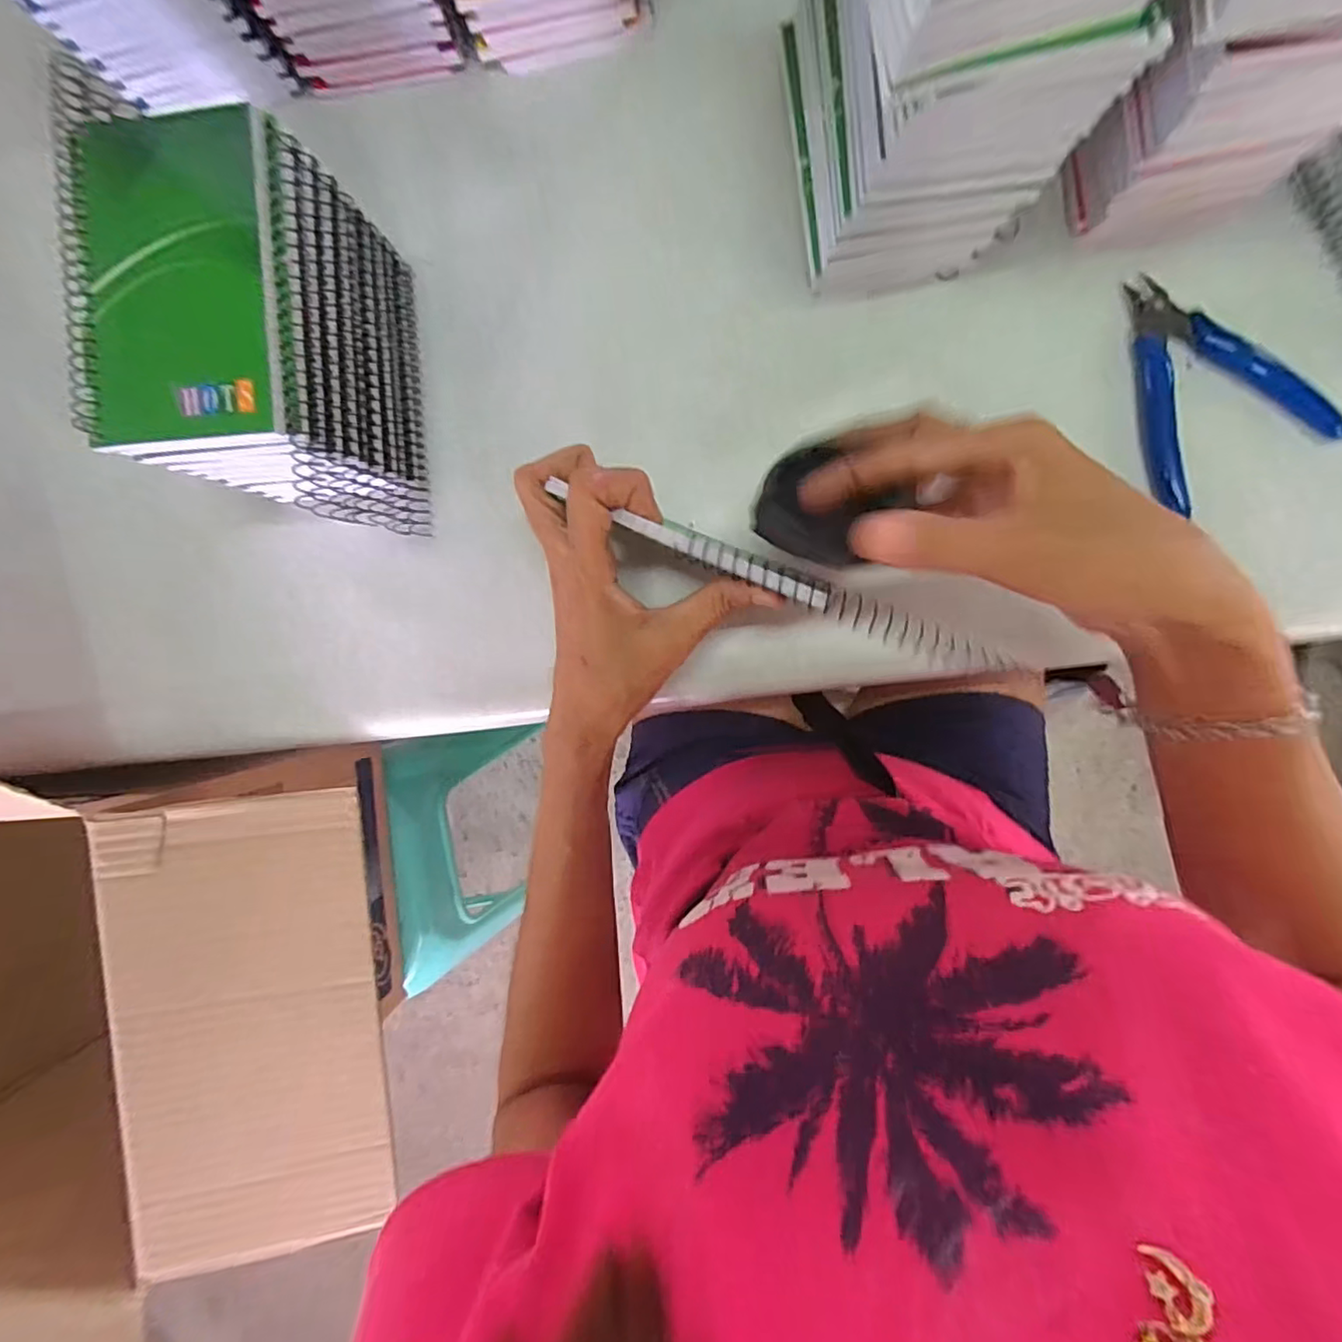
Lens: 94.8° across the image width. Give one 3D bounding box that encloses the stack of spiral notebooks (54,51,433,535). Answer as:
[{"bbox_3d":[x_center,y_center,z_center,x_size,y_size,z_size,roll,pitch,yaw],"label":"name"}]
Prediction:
[{"bbox_3d":[-0.192,-0.158,0.297,0.094,0.113,0.178,-2,92,5],"label":"stack of spiral notebooks"}]

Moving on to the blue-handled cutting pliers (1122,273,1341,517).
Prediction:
[{"bbox_3d":[0.269,-0.149,0.313,0.087,0.009,0.114,-30,89,6],"label":"blue-handled cutting pliers"}]

